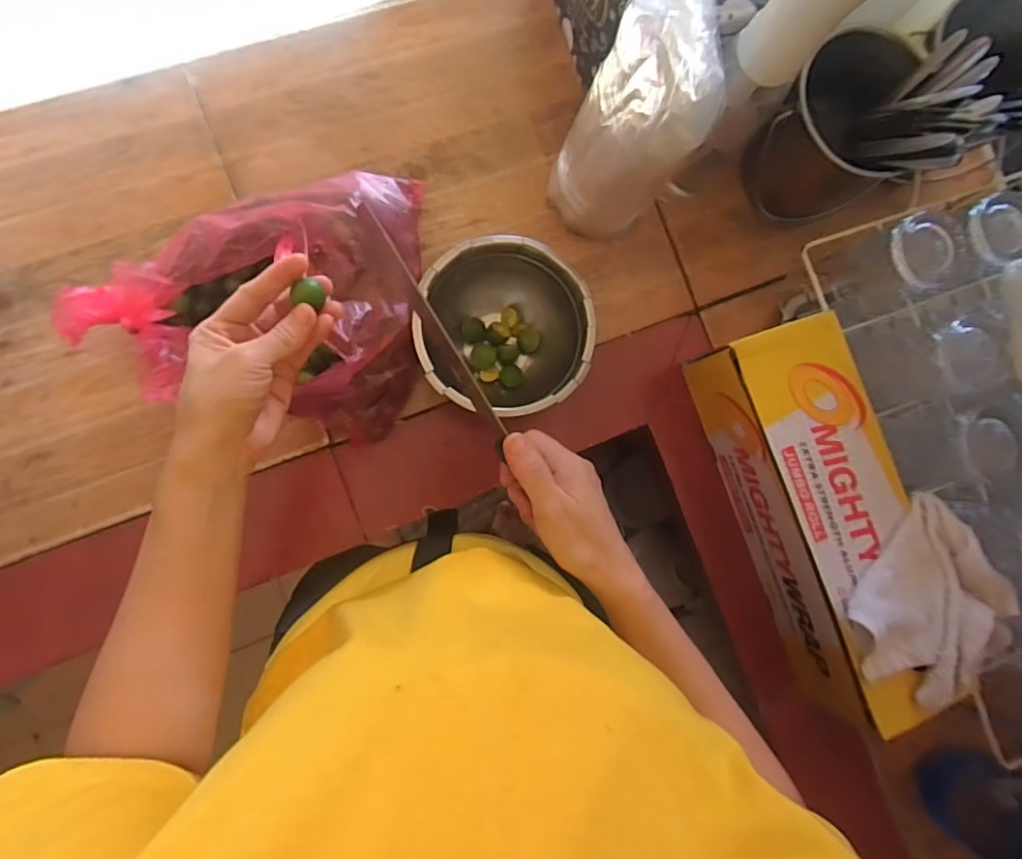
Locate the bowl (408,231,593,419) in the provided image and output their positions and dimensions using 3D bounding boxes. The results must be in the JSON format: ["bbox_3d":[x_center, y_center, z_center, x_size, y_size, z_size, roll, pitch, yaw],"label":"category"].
[{"bbox_3d":[-0.010,-0.090,0.517,0.152,0.088,0.154,0,88,-8],"label":"bowl"}]

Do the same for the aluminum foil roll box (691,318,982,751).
[{"bbox_3d":[0.293,0.082,0.531,0.110,0.123,0.355,-22,91,-9],"label":"aluminum foil roll box"}]

